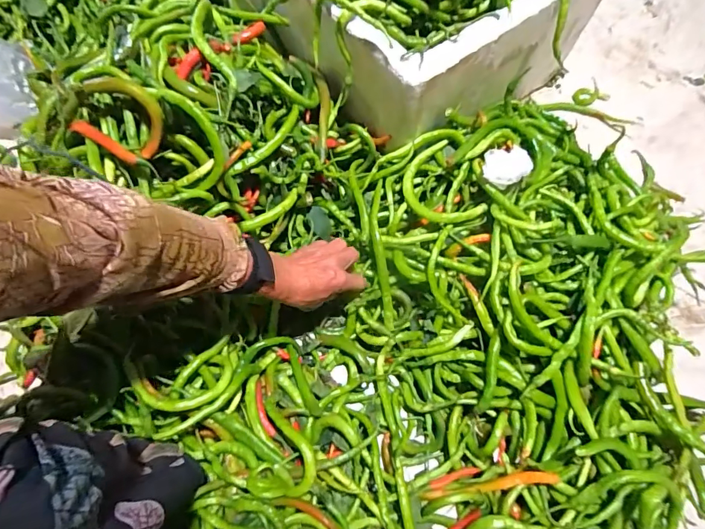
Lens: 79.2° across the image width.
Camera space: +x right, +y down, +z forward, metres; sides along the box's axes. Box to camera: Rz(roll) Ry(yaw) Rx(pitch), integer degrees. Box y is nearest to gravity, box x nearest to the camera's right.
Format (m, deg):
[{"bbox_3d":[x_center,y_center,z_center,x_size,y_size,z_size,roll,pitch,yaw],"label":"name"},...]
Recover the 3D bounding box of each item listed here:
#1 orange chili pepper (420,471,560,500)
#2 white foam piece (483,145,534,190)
[{"bbox_3d":[0.167,0.271,0.522,0.163,0.012,0.015,-13,67,7],"label":"orange chili pepper"},{"bbox_3d":[0.209,-0.131,0.573,0.060,0.019,0.058,0,67,-1],"label":"white foam piece"}]

